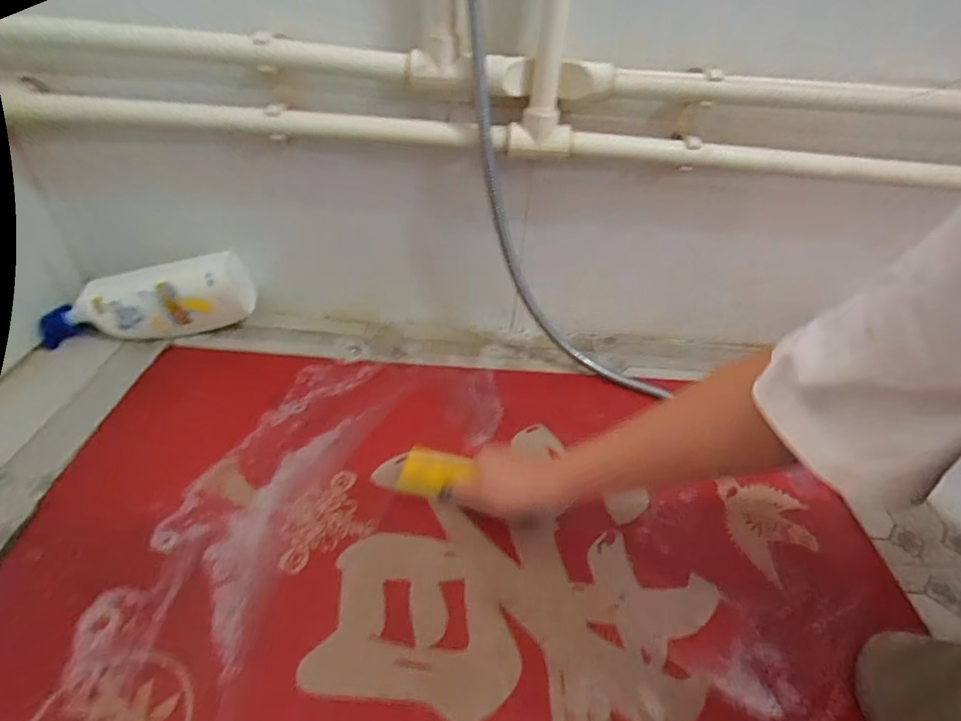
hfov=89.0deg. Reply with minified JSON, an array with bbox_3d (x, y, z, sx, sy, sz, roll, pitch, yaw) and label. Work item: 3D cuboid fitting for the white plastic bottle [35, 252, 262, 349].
[{"bbox_3d":[-0.437,-0.078,0.640,0.256,0.097,0.066,-13,41,-1],"label":"white plastic bottle"}]

